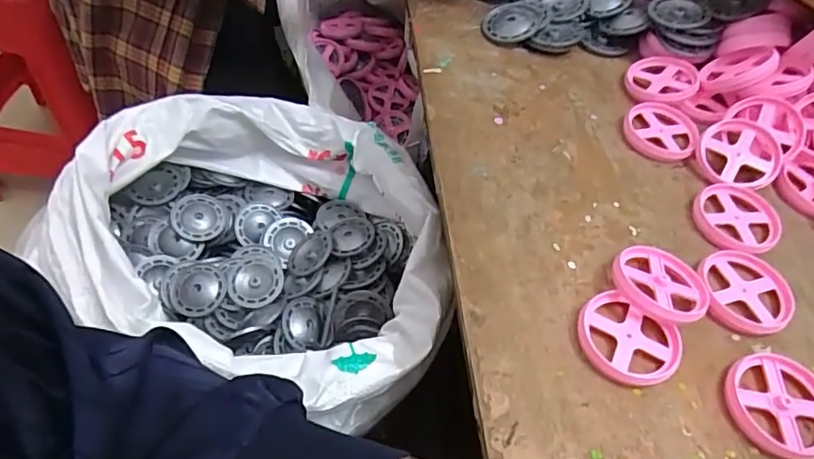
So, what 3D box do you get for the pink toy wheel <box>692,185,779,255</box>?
[{"bbox_3d":[0.263,-0.010,0.440,0.063,0.008,0.065,3,52,-4],"label":"pink toy wheel"}]

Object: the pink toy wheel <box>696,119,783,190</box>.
[{"bbox_3d":[0.282,-0.063,0.467,0.071,0.008,0.066,-2,64,4],"label":"pink toy wheel"}]

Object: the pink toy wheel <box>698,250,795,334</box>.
[{"bbox_3d":[0.241,0.041,0.396,0.062,0.014,0.070,21,53,11],"label":"pink toy wheel"}]

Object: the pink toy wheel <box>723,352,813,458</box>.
[{"bbox_3d":[0.232,0.109,0.343,0.067,0.009,0.063,3,52,-4],"label":"pink toy wheel"}]

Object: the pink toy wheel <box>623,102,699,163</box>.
[{"bbox_3d":[0.226,-0.088,0.490,0.064,0.009,0.061,18,53,8],"label":"pink toy wheel"}]

